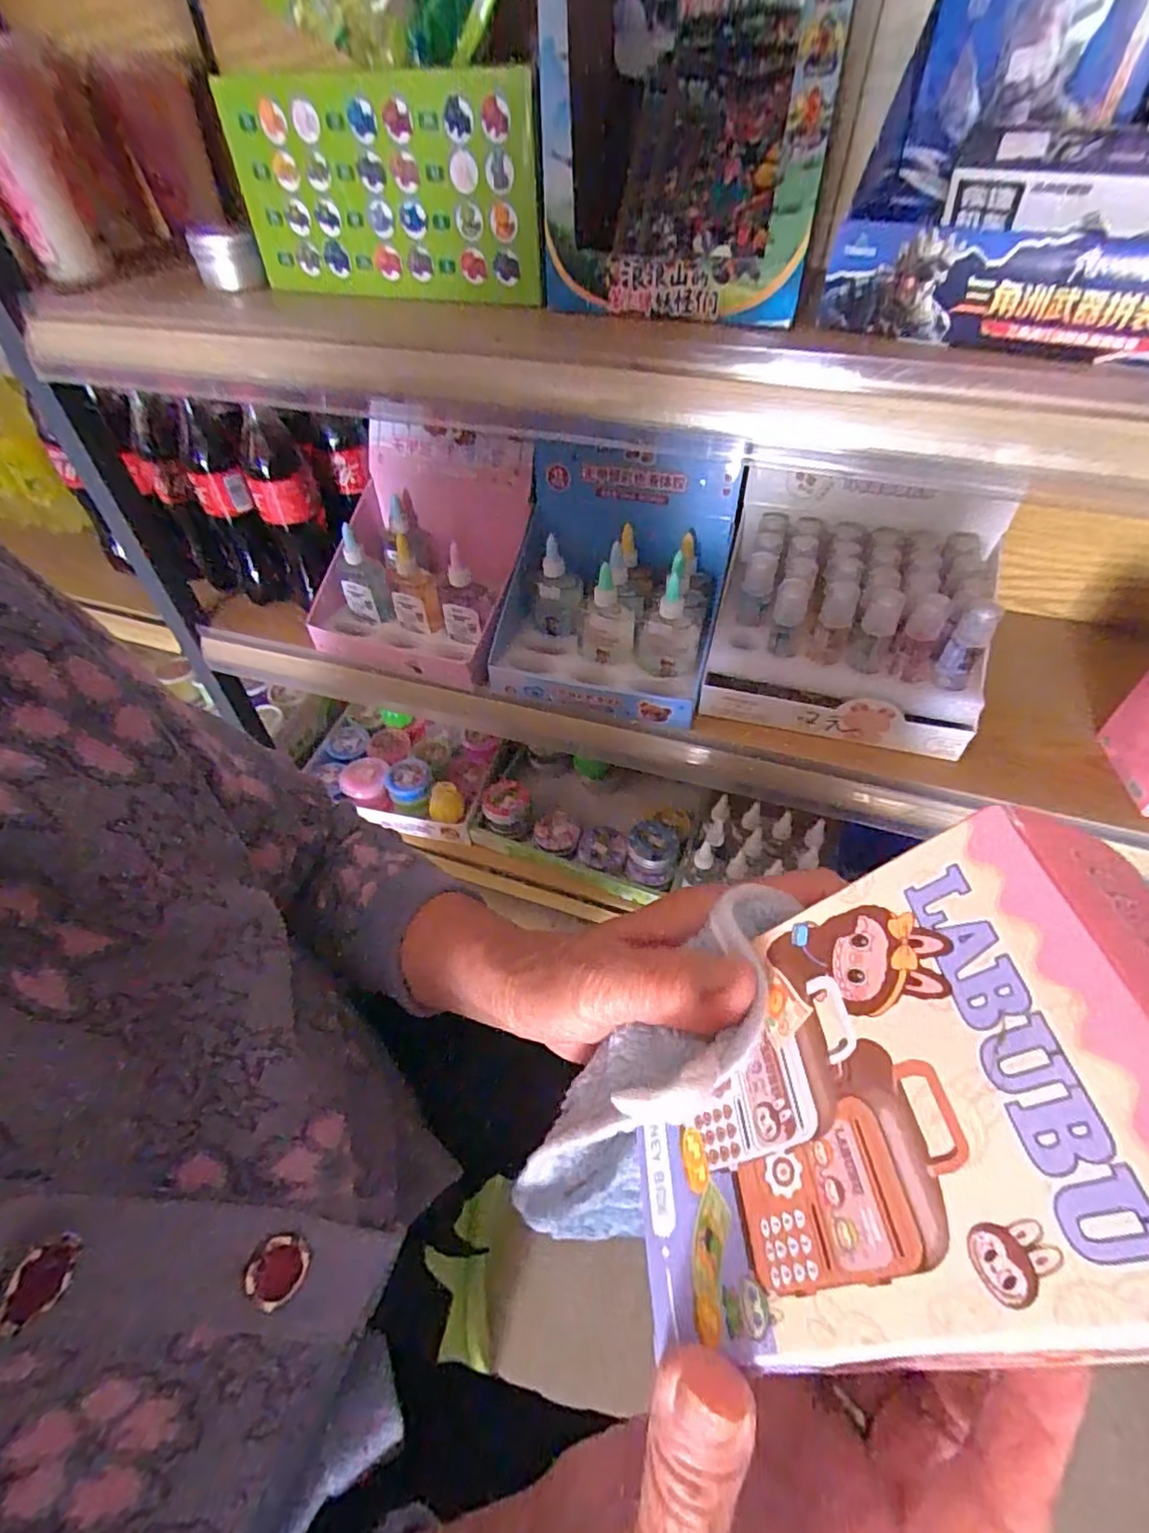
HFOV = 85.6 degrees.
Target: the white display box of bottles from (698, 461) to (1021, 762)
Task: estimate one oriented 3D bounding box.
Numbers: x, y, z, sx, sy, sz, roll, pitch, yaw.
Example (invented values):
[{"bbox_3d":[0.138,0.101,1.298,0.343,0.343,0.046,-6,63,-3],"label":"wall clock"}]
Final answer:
[{"bbox_3d":[0.235,-0.130,0.537,0.216,0.147,0.164,15,50,14],"label":"white display box of bottles"}]

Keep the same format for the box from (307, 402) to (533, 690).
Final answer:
[{"bbox_3d":[-0.154,-0.212,0.620,0.209,0.150,0.178,18,51,17],"label":"box"}]

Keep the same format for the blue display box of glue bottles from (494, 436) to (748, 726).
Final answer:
[{"bbox_3d":[0.031,-0.168,0.556,0.195,0.167,0.156,12,49,11],"label":"blue display box of glue bottles"}]

